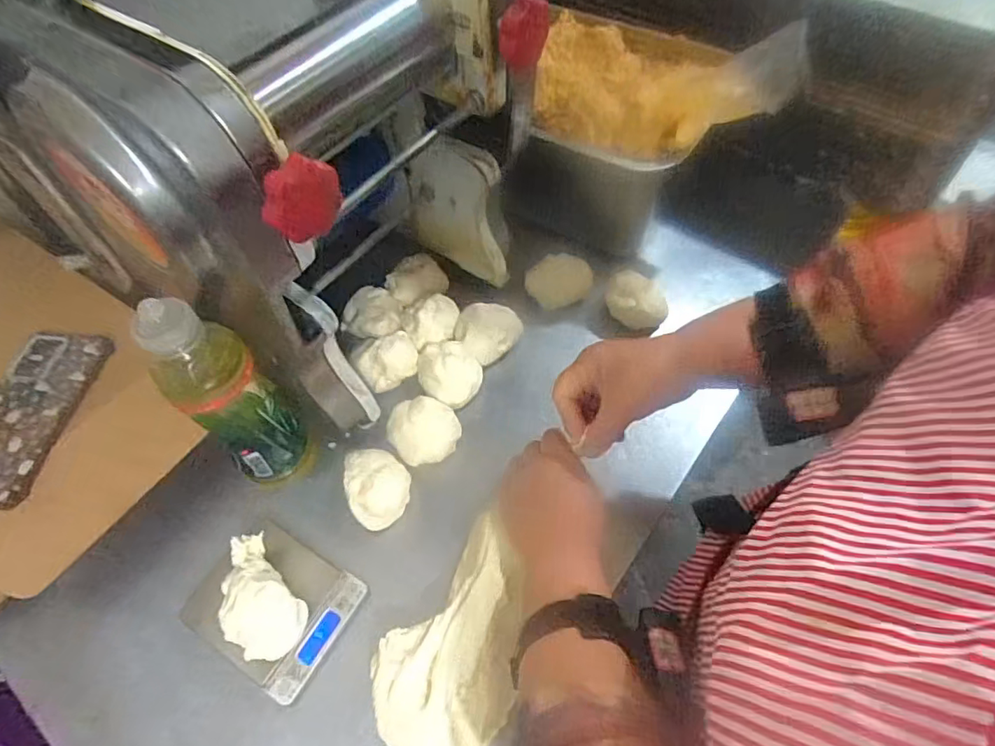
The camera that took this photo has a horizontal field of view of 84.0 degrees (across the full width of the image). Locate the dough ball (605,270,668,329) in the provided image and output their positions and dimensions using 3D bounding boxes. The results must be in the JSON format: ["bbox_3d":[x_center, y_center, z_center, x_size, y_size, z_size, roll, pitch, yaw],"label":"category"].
[{"bbox_3d":[0.149,-0.079,0.609,0.053,0.035,0.066,-22,59,-10],"label":"dough ball"}]

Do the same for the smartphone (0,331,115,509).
[{"bbox_3d":[-0.406,0.033,0.478,0.082,0.010,0.164,4,58,6],"label":"smartphone"}]

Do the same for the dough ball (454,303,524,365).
[{"bbox_3d":[-0.009,-0.044,0.602,0.072,0.043,0.060,-39,63,-19],"label":"dough ball"}]

